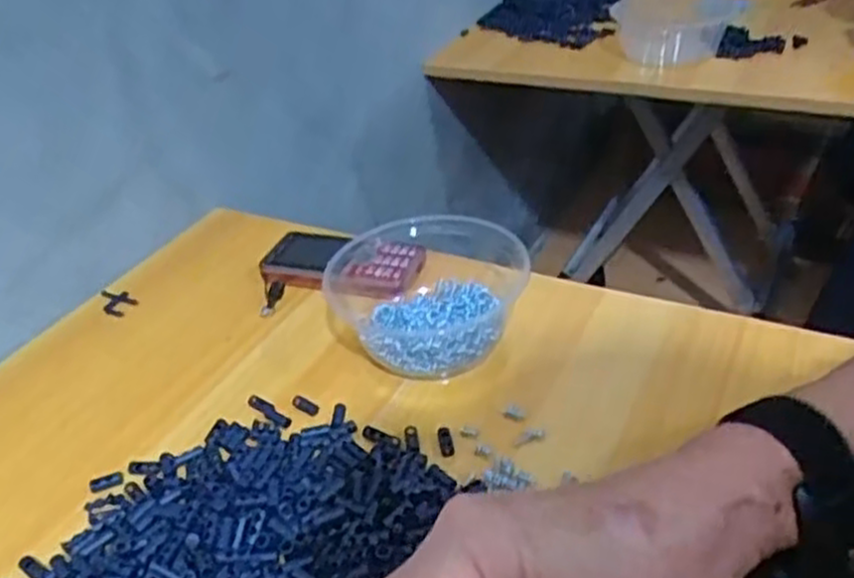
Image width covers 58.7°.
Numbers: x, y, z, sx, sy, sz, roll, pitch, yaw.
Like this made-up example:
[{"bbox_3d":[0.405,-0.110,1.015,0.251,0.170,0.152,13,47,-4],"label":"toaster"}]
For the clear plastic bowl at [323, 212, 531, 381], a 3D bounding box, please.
[{"bbox_3d":[-0.002,-0.003,0.541,0.144,0.060,0.149,-8,35,-2],"label":"clear plastic bowl"}]

